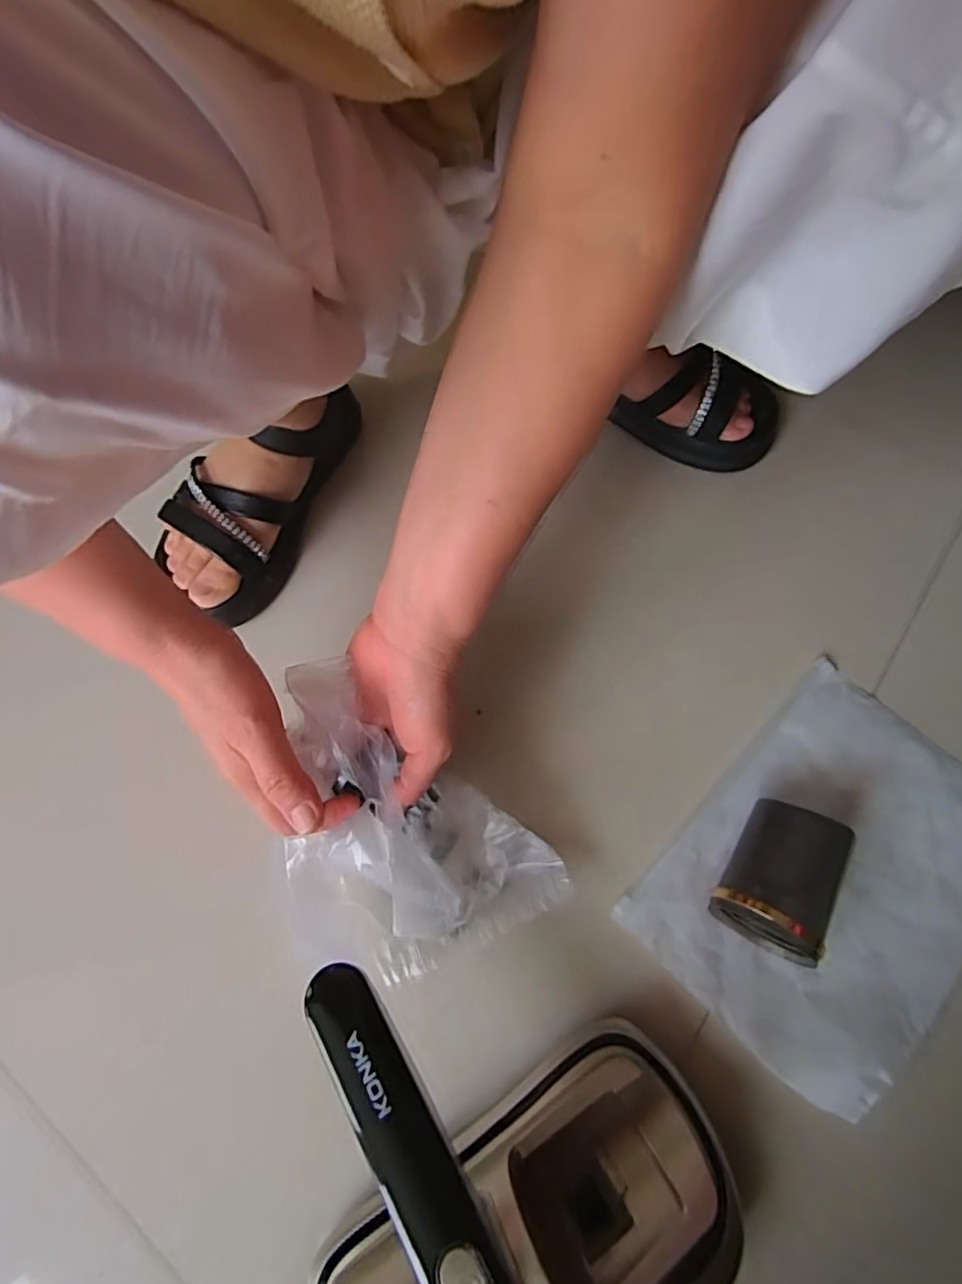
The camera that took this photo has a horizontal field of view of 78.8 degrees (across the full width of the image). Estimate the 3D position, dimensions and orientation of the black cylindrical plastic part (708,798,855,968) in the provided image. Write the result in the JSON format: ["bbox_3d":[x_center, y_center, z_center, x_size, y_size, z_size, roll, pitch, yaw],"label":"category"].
[{"bbox_3d":[0.192,0.147,0.375,0.060,0.054,0.090,28,71,12],"label":"black cylindrical plastic part"}]

